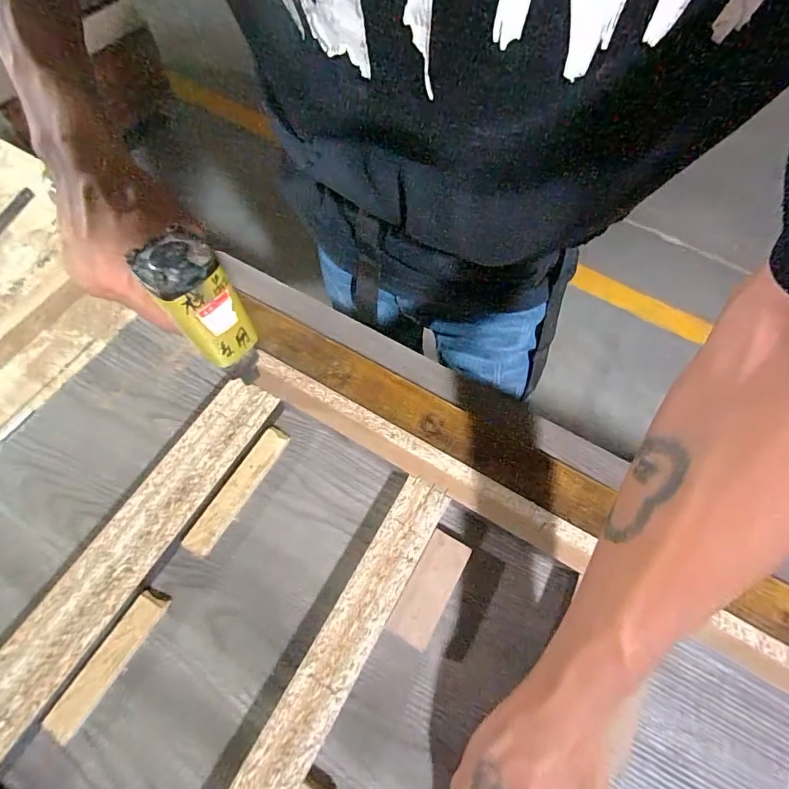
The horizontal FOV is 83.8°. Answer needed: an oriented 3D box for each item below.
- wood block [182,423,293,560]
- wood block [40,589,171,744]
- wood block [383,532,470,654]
[{"bbox_3d":[-0.127,0.077,0.359,0.023,0.009,0.113,29,66,10],"label":"wood block"},{"bbox_3d":[-0.198,0.185,0.306,0.021,0.008,0.097,28,66,10],"label":"wood block"},{"bbox_3d":[0.026,0.145,0.331,0.032,0.017,0.078,28,66,10],"label":"wood block"}]

